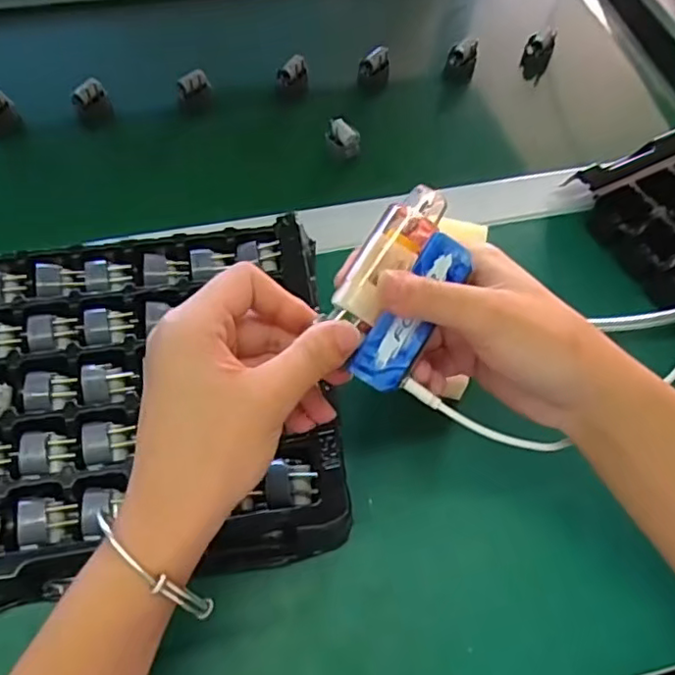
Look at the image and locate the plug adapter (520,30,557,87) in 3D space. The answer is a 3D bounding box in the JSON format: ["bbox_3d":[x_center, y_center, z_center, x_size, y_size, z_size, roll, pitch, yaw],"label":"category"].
[{"bbox_3d":[0.186,-0.262,0.583,0.025,0.048,0.015,21,61,8],"label":"plug adapter"}]

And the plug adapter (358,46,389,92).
[{"bbox_3d":[0.033,-0.238,0.556,0.023,0.038,0.017,-16,63,-13],"label":"plug adapter"}]

